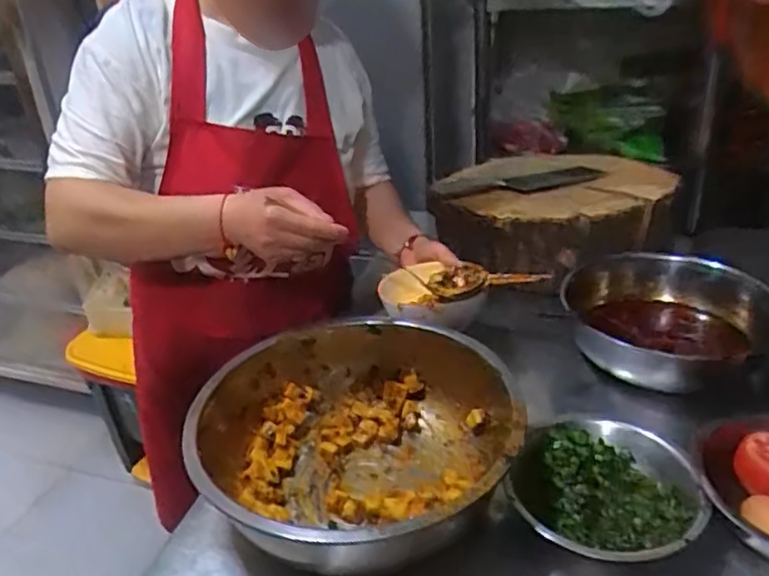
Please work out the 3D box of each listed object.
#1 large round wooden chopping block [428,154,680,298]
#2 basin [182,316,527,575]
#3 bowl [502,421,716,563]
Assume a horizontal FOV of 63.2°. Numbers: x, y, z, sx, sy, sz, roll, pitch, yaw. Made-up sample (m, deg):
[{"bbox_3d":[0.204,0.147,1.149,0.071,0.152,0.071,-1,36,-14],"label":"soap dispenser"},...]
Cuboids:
[{"bbox_3d":[0.269,-0.120,1.015,0.336,0.118,0.336,-4,28,2],"label":"large round wooden chopping block"},{"bbox_3d":[-0.026,0.152,0.608,0.300,0.107,0.294,-3,28,2],"label":"basin"},{"bbox_3d":[0.200,0.189,0.573,0.161,0.047,0.163,-3,28,2],"label":"bowl"}]

